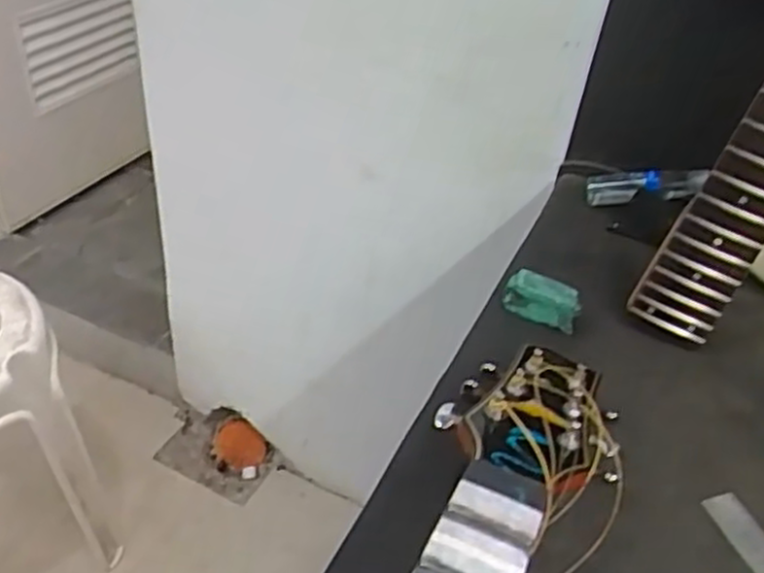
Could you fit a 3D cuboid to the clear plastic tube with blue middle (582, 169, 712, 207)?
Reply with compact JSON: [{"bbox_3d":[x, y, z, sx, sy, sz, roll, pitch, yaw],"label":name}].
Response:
[{"bbox_3d":[0.257,-0.099,0.743,0.110,0.025,0.021,-3,37,20],"label":"clear plastic tube with blue middle"}]

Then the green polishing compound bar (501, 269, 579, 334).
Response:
[{"bbox_3d":[0.132,0.010,0.626,0.058,0.031,0.024,22,43,19],"label":"green polishing compound bar"}]

